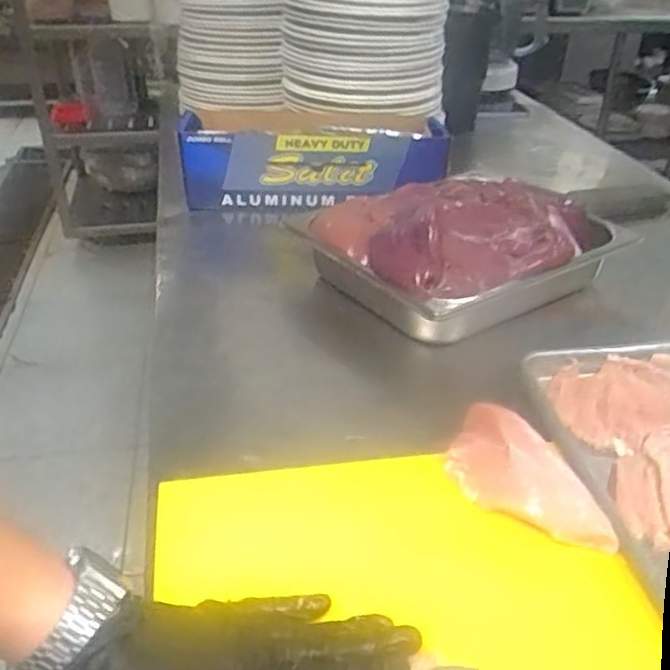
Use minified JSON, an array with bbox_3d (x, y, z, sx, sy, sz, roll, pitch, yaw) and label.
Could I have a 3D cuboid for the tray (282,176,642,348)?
[{"bbox_3d":[0.139,-0.105,0.777,0.320,0.094,0.239,-21,39,-31],"label":"tray"}]

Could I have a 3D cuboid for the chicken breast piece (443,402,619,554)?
[{"bbox_3d":[0.129,0.101,0.491,0.064,0.030,0.132,-18,36,-22],"label":"chicken breast piece"}]

